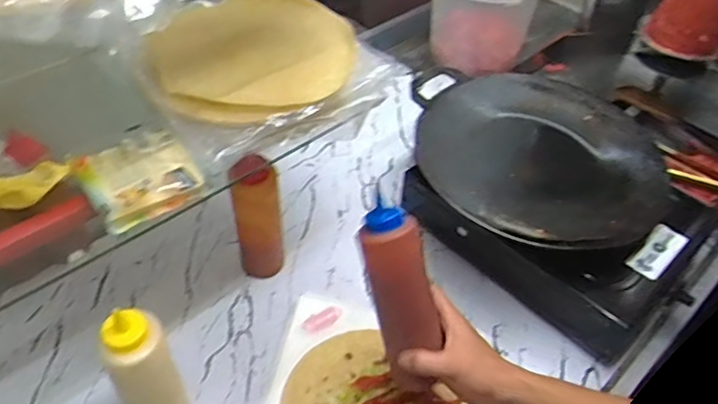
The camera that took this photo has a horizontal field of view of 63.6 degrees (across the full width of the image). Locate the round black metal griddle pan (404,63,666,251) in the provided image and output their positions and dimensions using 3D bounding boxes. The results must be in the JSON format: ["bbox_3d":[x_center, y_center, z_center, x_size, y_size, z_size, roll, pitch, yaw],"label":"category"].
[{"bbox_3d":[0.255,-0.063,0.791,0.352,0.071,0.310,3,45,-4],"label":"round black metal griddle pan"}]

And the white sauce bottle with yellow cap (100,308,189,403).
[{"bbox_3d":[-0.209,0.181,0.580,0.060,0.192,0.050,-23,52,-27],"label":"white sauce bottle with yellow cap"}]

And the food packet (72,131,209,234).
[{"bbox_3d":[-0.202,-0.024,0.532,0.090,0.028,0.089,-26,53,-29],"label":"food packet"}]

